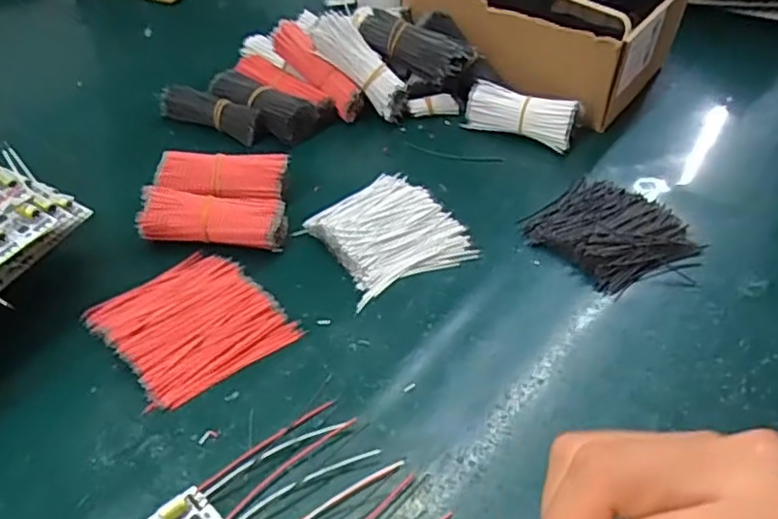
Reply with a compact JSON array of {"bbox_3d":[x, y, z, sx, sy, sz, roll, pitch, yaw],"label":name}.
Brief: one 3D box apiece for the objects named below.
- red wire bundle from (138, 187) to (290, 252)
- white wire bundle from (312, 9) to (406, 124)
[{"bbox_3d":[-0.116,-0.026,0.437,0.092,0.030,0.027,3,43,0],"label":"red wire bundle"},{"bbox_3d":[-0.021,-0.158,0.544,0.098,0.035,0.022,45,45,-15],"label":"white wire bundle"}]

